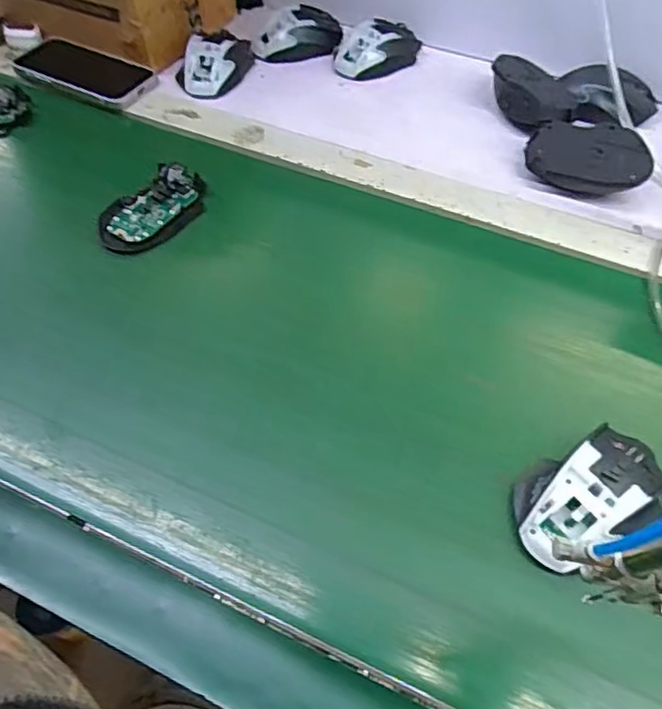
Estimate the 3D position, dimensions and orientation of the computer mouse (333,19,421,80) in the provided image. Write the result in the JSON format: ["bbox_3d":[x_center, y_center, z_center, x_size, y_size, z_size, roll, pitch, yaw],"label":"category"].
[{"bbox_3d":[0.058,-0.378,0.748,0.117,0.036,0.069,-21,58,-16],"label":"computer mouse"}]

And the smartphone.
[{"bbox_3d":[-0.290,-0.330,0.714,0.161,0.013,0.084,22,57,14],"label":"smartphone"}]

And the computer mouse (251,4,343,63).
[{"bbox_3d":[-0.043,-0.403,0.762,0.114,0.038,0.068,-7,55,-6],"label":"computer mouse"}]

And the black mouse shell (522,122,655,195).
[{"bbox_3d":[0.255,-0.192,0.611,0.115,0.045,0.080,14,55,9],"label":"black mouse shell"}]

